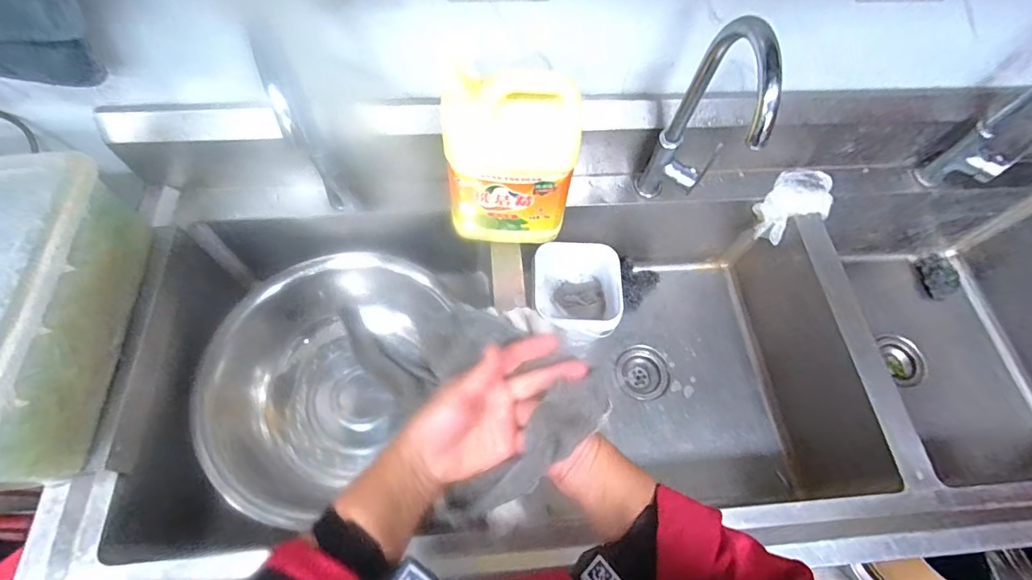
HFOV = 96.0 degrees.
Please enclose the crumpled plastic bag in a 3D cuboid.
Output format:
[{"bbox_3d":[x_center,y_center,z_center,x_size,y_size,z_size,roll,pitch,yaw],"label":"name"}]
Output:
[{"bbox_3d":[0.545,-0.165,0.909,0.116,0.092,0.145,40,68,16],"label":"crumpled plastic bag"}]

